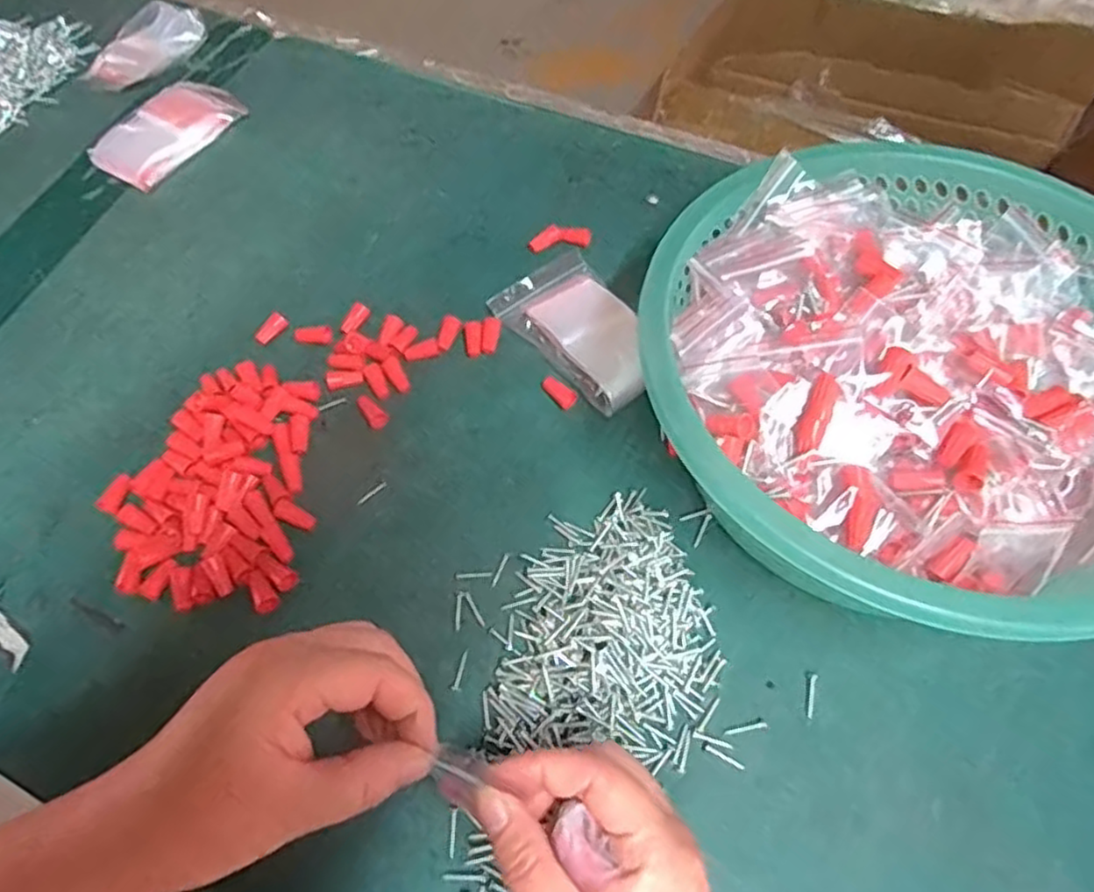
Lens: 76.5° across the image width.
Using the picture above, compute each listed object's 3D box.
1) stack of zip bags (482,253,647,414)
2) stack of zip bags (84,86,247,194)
[{"bbox_3d":[0.027,-0.079,0.445,0.074,0.021,0.115,-36,65,-18],"label":"stack of zip bags"},{"bbox_3d":[-0.304,-0.256,0.556,0.068,0.022,0.118,29,65,17],"label":"stack of zip bags"}]

